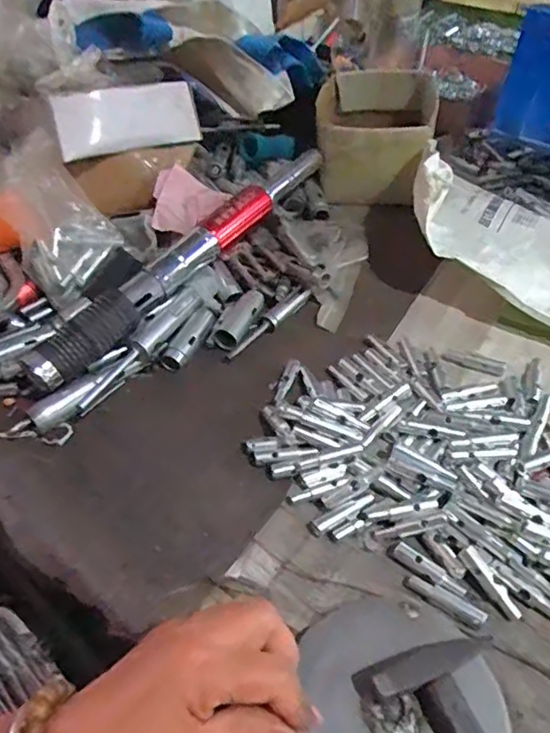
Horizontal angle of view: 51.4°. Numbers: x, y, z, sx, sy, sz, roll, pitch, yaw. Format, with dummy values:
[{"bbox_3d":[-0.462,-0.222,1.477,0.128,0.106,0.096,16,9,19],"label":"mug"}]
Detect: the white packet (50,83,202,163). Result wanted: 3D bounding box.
[{"bbox_3d":[-0.141,-0.248,0.569,0.164,0.057,0.023,-26,50,-37],"label":"white packet"}]

